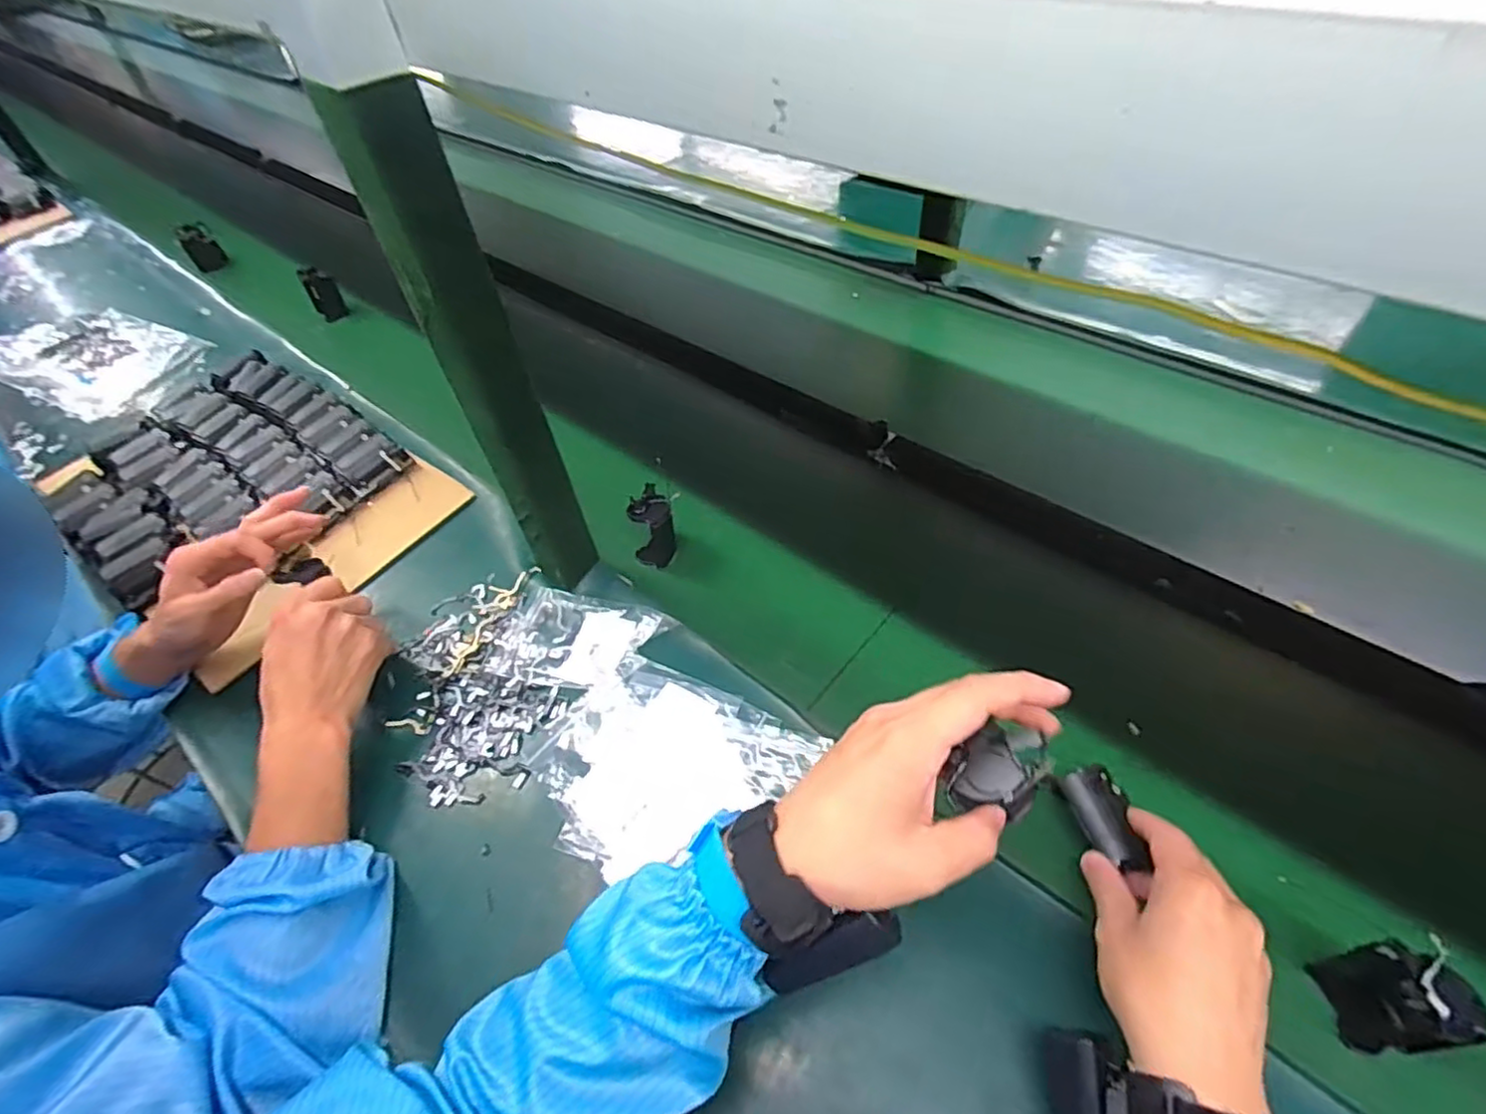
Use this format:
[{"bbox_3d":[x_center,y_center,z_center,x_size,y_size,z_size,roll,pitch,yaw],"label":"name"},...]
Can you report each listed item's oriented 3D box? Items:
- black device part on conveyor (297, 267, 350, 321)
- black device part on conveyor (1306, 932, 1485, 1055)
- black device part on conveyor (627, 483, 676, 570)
[{"bbox_3d":[-0.648,-0.407,1.034,0.043,0.087,0.024,-30,53,-18],"label":"black device part on conveyor"},{"bbox_3d":[0.375,0.254,0.386,0.033,0.078,0.049,-7,50,1],"label":"black device part on conveyor"},{"bbox_3d":[-0.089,-0.031,0.661,0.041,0.069,0.050,-11,50,-2],"label":"black device part on conveyor"}]

